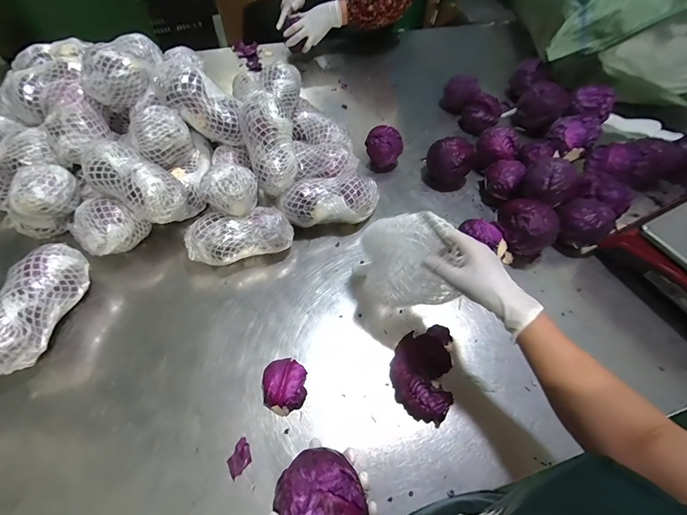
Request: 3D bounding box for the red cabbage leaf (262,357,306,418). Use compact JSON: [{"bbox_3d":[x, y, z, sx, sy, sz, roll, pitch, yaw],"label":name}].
[{"bbox_3d":[-0.092,0.196,0.508,0.066,0.018,0.081,-1,55,-4],"label":"red cabbage leaf"}]

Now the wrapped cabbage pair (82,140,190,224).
[{"bbox_3d":[-0.355,-0.132,0.560,0.186,0.078,0.086,34,58,-2],"label":"wrapped cabbage pair"}]

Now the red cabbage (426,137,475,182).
[{"bbox_3d":[0.243,-0.223,0.738,0.081,0.087,0.084,2,57,-3],"label":"red cabbage"}]

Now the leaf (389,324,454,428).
[{"bbox_3d":[0.126,0.169,0.520,0.096,0.045,0.153,11,55,5],"label":"leaf"}]

